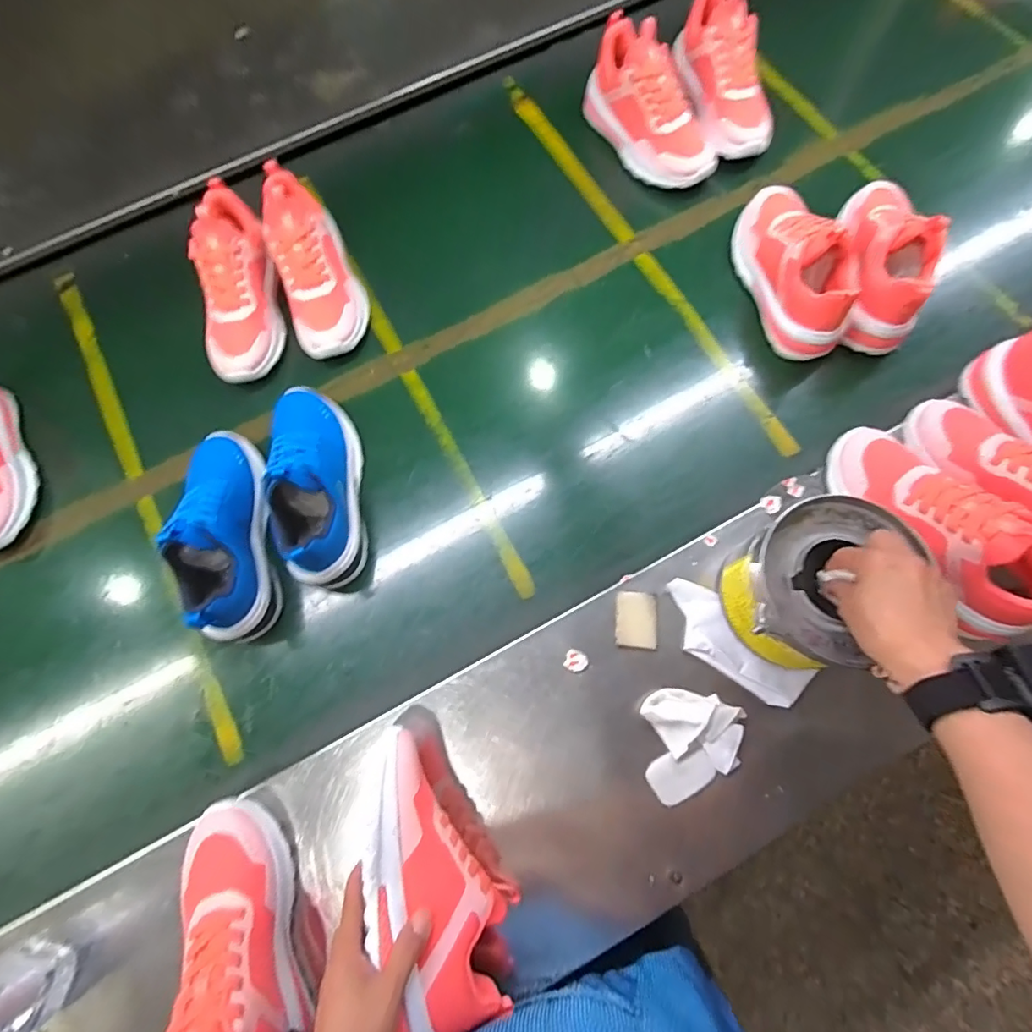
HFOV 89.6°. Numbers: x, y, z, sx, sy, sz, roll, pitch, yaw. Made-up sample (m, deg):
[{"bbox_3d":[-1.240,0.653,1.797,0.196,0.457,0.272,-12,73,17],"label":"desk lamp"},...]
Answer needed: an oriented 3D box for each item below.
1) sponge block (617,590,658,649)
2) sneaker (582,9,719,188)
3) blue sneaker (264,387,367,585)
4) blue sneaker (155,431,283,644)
[{"bbox_3d":[0.124,0.105,0.531,0.041,0.004,0.056,4,74,3],"label":"sponge block"},{"bbox_3d":[0.184,-0.543,0.700,0.089,0.111,0.220,-30,75,-6],"label":"sneaker"},{"bbox_3d":[-0.219,-0.045,0.566,0.083,0.107,0.231,-15,74,-2],"label":"blue sneaker"},{"bbox_3d":[-0.310,0.009,0.540,0.080,0.106,0.239,-15,74,-2],"label":"blue sneaker"}]

